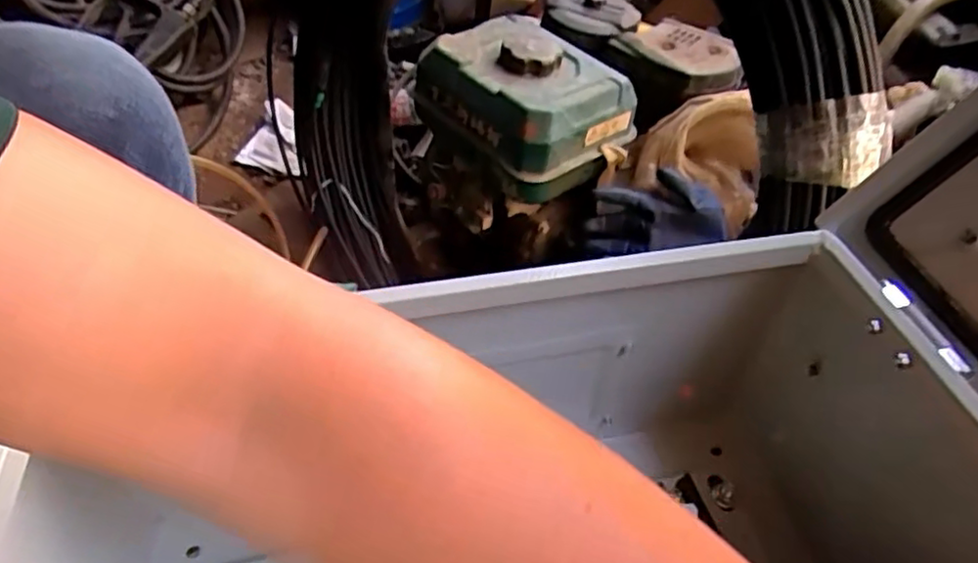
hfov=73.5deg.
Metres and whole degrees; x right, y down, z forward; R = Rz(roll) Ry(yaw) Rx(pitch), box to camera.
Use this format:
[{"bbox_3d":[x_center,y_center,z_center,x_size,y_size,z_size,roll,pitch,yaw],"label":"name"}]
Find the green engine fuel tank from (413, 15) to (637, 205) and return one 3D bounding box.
[{"bbox_3d":[0.042,-0.220,0.794,0.175,0.116,0.227,-31,55,-26],"label":"green engine fuel tank"}]

